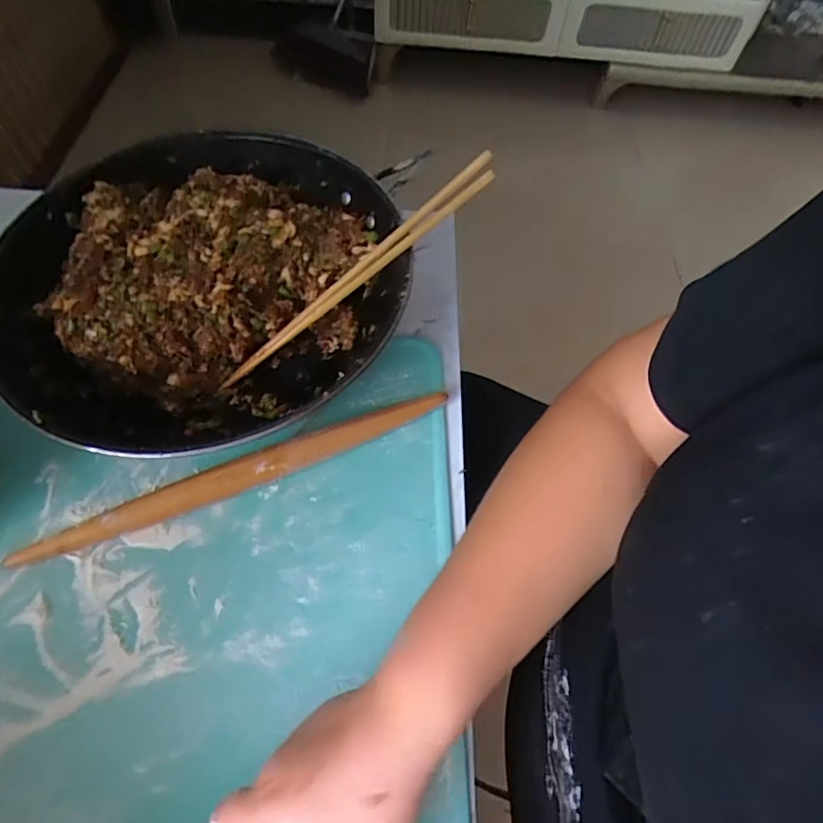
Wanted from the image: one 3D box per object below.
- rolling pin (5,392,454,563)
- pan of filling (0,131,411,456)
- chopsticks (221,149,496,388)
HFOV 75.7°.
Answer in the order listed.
[{"bbox_3d":[-0.119,0.045,0.396,0.314,0.028,0.024,-22,62,-17],"label":"rolling pin"},{"bbox_3d":[-0.167,-0.092,0.437,0.313,0.097,0.311,19,58,8],"label":"pan of filling"},{"bbox_3d":[-0.047,-0.105,0.424,0.270,0.017,0.020,-37,62,12],"label":"chopsticks"}]

